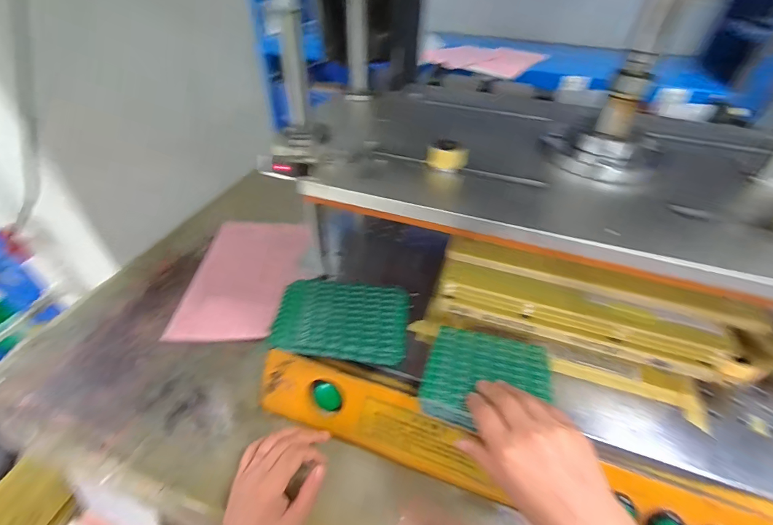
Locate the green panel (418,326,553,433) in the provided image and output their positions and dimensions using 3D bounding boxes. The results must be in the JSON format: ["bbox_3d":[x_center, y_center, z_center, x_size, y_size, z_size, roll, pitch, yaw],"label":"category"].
[{"bbox_3d":[0.108,0.127,0.394,0.127,0.023,0.112,14,44,13],"label":"green panel"}]

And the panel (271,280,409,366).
[{"bbox_3d":[-0.054,0.067,0.434,0.159,0.020,0.109,6,43,5],"label":"panel"}]

